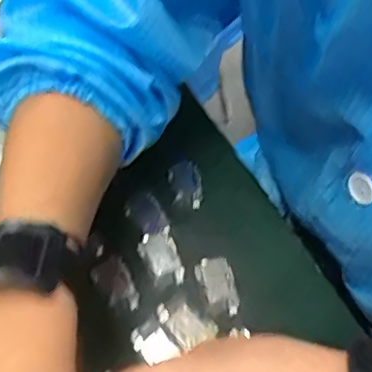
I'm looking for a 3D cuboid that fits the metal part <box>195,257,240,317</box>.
[{"bbox_3d":[0.021,0.062,0.361,0.021,0.004,0.040,-17,55,-11],"label":"metal part"}]

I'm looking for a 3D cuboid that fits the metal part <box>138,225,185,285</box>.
[{"bbox_3d":[-0.017,0.047,0.375,0.023,0.004,0.040,-14,54,-9],"label":"metal part"}]

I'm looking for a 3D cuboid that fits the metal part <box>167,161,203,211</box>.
[{"bbox_3d":[0.000,-0.001,0.406,0.022,0.006,0.037,-10,53,-6],"label":"metal part"}]

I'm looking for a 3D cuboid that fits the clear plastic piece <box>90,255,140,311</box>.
[{"bbox_3d":[-0.044,0.062,0.363,0.022,0.004,0.037,-24,56,-16],"label":"clear plastic piece"}]

